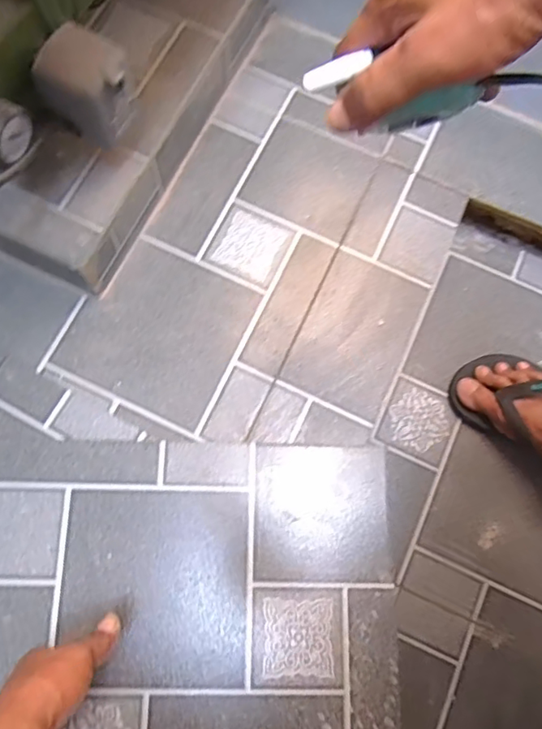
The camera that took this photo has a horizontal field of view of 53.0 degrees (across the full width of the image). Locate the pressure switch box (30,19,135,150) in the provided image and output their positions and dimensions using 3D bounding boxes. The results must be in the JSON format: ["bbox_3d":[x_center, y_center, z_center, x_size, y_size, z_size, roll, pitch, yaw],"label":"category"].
[{"bbox_3d":[-0.175,-0.268,0.530,0.074,0.083,0.062,26,71,-1],"label":"pressure switch box"}]

